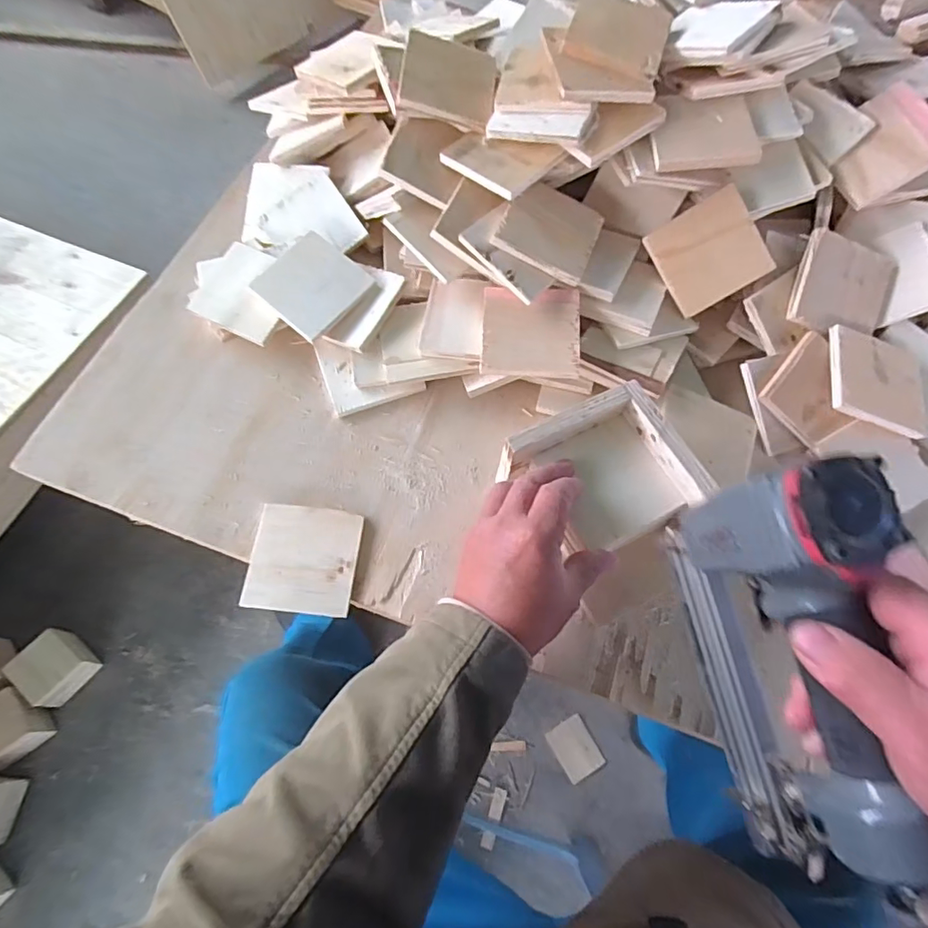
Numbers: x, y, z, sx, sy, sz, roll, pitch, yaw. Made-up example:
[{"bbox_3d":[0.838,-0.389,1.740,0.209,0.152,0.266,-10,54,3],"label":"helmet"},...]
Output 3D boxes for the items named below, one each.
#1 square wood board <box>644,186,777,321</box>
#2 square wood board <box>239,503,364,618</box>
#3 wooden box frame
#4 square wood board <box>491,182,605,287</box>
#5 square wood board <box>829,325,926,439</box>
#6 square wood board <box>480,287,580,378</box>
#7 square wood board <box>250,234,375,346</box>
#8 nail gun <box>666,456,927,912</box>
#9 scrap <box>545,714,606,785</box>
[{"bbox_3d":[0.245,-0.211,0.536,0.093,0.006,0.092,-29,92,19],"label":"square wood board"},{"bbox_3d":[-0.141,0.083,0.472,0.093,0.013,0.091,5,65,1],"label":"square wood board"},{"bbox_3d":[0.113,0.007,0.435,0.131,0.036,0.113,-25,69,-13],"label":"wooden box frame"},{"bbox_3d":[0.086,-0.233,0.528,0.093,0.010,0.095,27,69,-7],"label":"square wood board"},{"bbox_3d":[0.401,-0.082,0.517,0.100,0.013,0.101,21,70,-5],"label":"square wood board"},{"bbox_3d":[0.065,-0.129,0.519,0.092,0.008,0.092,2,74,5],"label":"square wood board"},{"bbox_3d":[-0.156,-0.186,0.552,0.092,0.006,0.094,42,78,8],"label":"square wood board"},{"bbox_3d":[0.186,0.117,0.296,0.056,0.168,0.203,-9,66,-6],"label":"nail gun"},{"bbox_3d":[0.208,0.529,0.997,0.076,0.005,0.097,-25,69,-14],"label":"scrap"}]

